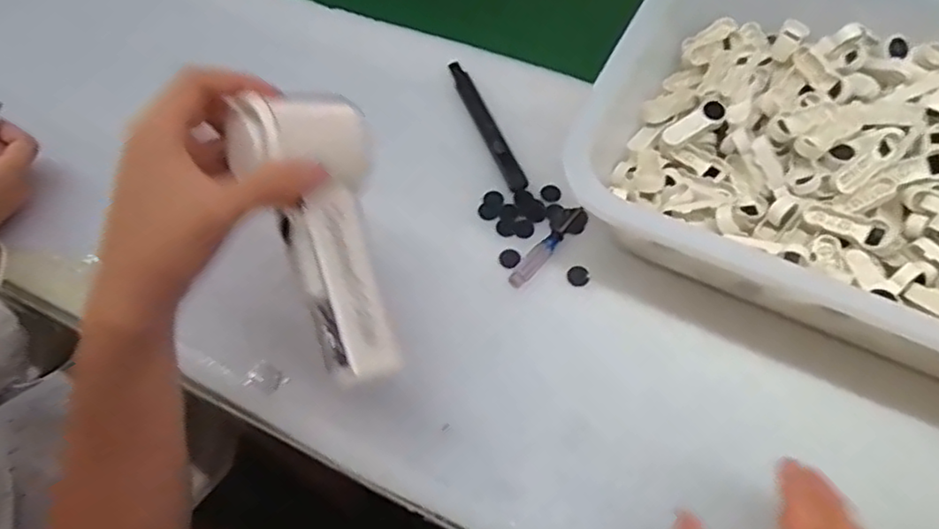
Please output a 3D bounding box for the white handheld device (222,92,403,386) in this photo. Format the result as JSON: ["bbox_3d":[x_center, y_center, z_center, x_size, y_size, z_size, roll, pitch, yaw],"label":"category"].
[{"bbox_3d":[-0.073,-0.015,0.335,0.066,0.035,0.151,-18,88,-6],"label":"white handheld device"}]

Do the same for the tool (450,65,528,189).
[{"bbox_3d":[0.012,-0.110,0.511,0.015,0.011,0.136,-20,61,-7],"label":"tool"}]

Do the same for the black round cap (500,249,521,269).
[{"bbox_3d":[0.028,-0.005,0.457,0.014,0.004,0.017,-2,61,3],"label":"black round cap"}]

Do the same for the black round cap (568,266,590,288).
[{"bbox_3d":[0.074,0.008,0.446,0.014,0.004,0.015,-2,61,3],"label":"black round cap"}]

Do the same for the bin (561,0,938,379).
[{"bbox_3d":[0.271,-0.072,0.430,0.360,0.082,0.287,28,66,18],"label":"bin"}]

